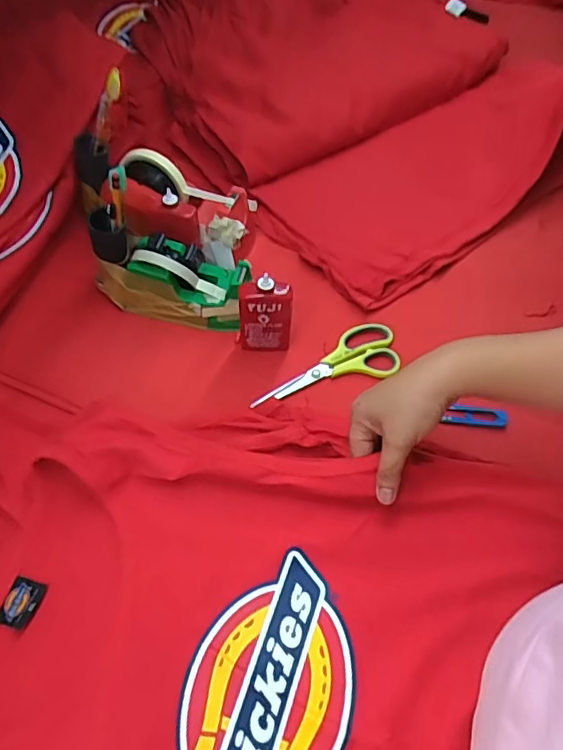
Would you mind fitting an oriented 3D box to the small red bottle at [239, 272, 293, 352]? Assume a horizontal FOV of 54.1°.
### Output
[{"bbox_3d":[-0.018,-0.066,0.606,0.056,0.100,0.022,4,57,-2],"label":"small red bottle"}]

